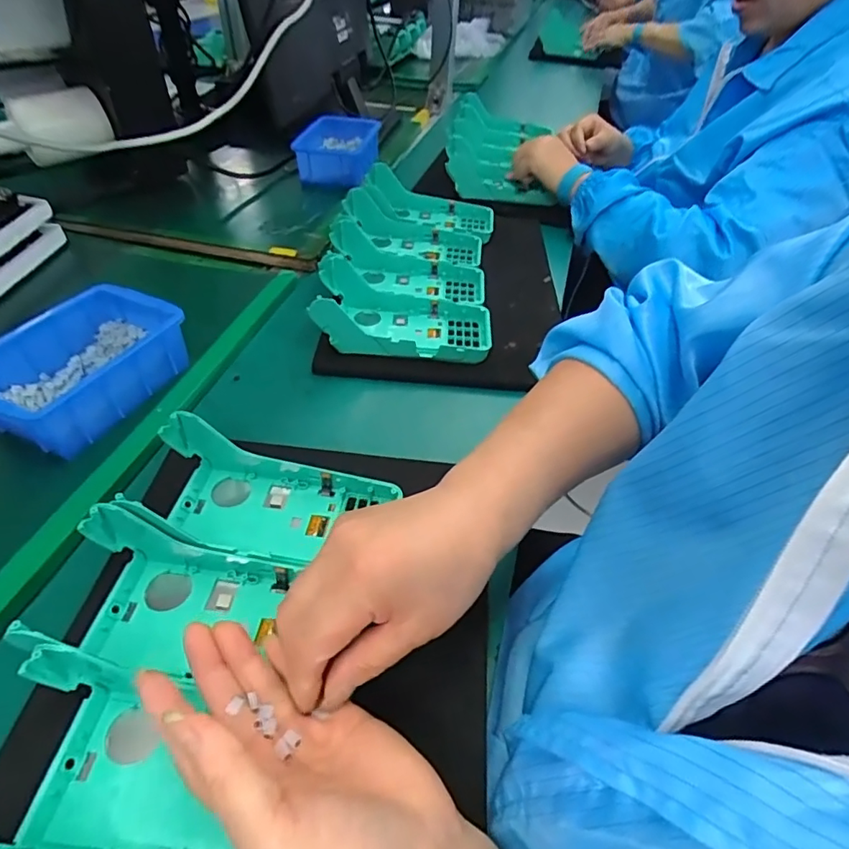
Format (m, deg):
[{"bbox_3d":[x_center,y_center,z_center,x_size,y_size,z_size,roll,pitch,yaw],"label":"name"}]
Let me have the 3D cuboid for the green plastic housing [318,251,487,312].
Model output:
[{"bbox_3d":[-0.019,-0.161,0.555,0.172,0.050,0.080,2,44,-3],"label":"green plastic housing"}]

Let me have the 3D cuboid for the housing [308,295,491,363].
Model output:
[{"bbox_3d":[-0.017,-0.107,0.505,0.165,0.052,0.076,4,44,-1],"label":"housing"}]

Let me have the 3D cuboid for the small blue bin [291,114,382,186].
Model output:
[{"bbox_3d":[-0.126,-0.410,0.777,0.102,0.052,0.162,5,44,0],"label":"small blue bin"}]

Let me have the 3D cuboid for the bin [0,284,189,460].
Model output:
[{"bbox_3d":[-0.273,-0.046,0.419,0.100,0.059,0.141,23,47,17],"label":"bin"}]

